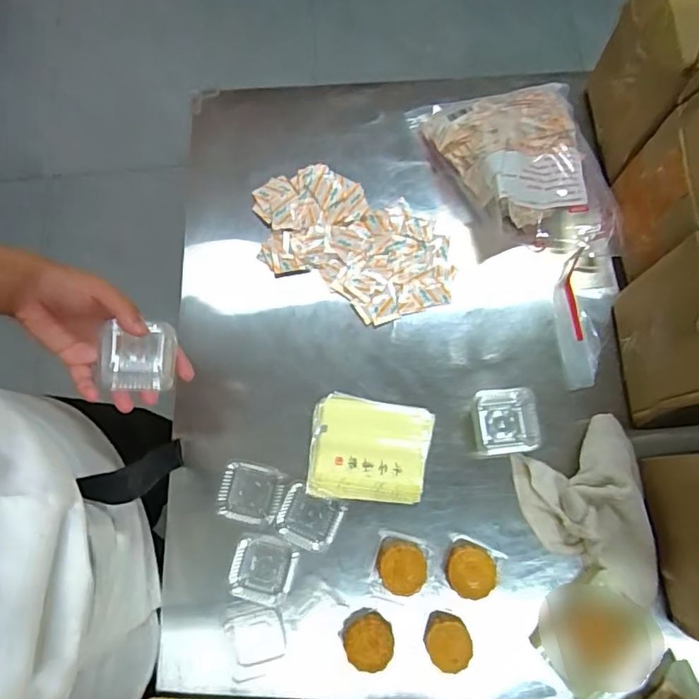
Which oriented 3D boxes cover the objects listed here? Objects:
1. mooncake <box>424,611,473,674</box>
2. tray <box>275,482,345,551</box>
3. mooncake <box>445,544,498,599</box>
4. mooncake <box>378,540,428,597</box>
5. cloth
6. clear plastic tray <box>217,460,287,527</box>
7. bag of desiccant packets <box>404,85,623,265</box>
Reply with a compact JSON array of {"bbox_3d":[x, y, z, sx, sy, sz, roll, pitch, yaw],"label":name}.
[{"bbox_3d":[0.096,0.288,0.541,0.042,0.029,0.053,-20,76,-2],"label":"mooncake"},{"bbox_3d":[-0.044,0.180,0.581,0.064,0.020,0.055,24,78,9],"label":"tray"},{"bbox_3d":[0.122,0.228,0.559,0.047,0.030,0.049,-7,75,1],"label":"mooncake"},{"bbox_3d":[0.053,0.224,0.560,0.047,0.024,0.050,2,76,4],"label":"mooncake"},{"bbox_3d":[0.241,0.163,0.553,0.117,0.065,0.181,-8,74,0],"label":"cloth"},{"bbox_3d":[-0.108,0.157,0.596,0.065,0.021,0.061,12,77,6],"label":"clear plastic tray"},{"bbox_3d":[0.193,-0.221,0.651,0.212,0.091,0.241,-3,74,1],"label":"bag of desiccant packets"}]

